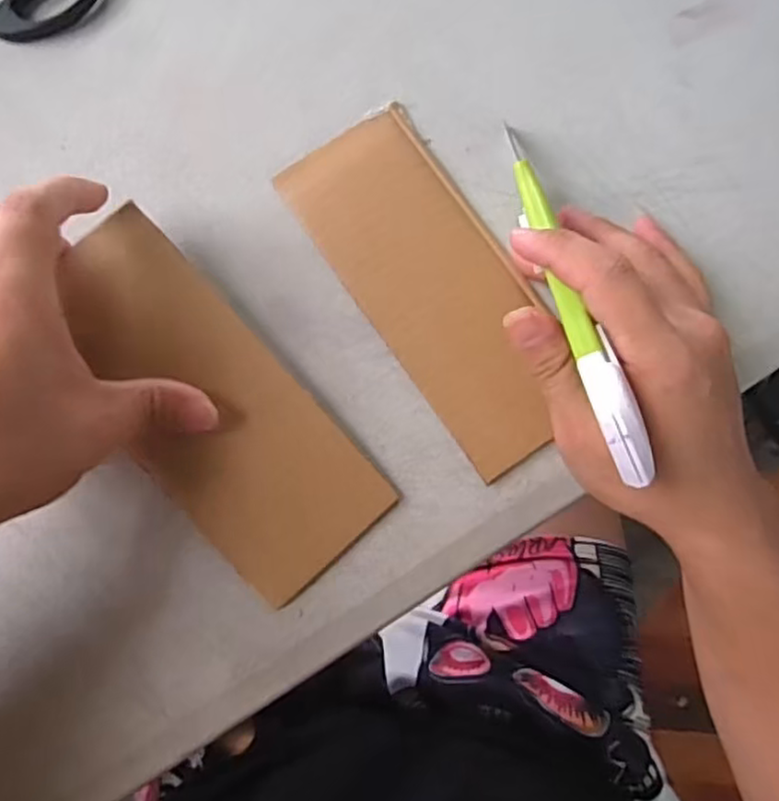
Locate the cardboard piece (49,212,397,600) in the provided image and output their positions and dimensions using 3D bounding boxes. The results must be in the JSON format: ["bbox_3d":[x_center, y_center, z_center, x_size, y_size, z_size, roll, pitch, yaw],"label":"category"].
[{"bbox_3d":[-0.079,0.003,0.295,0.073,0.010,0.174,-43,95,-11],"label":"cardboard piece"}]

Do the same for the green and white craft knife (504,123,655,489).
[{"bbox_3d":[0.072,-0.047,0.277,0.014,0.016,0.166,-8,61,-6],"label":"green and white craft knife"}]

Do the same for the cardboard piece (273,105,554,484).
[{"bbox_3d":[0.024,-0.055,0.320,0.072,0.008,0.176,-34,83,-5],"label":"cardboard piece"}]

